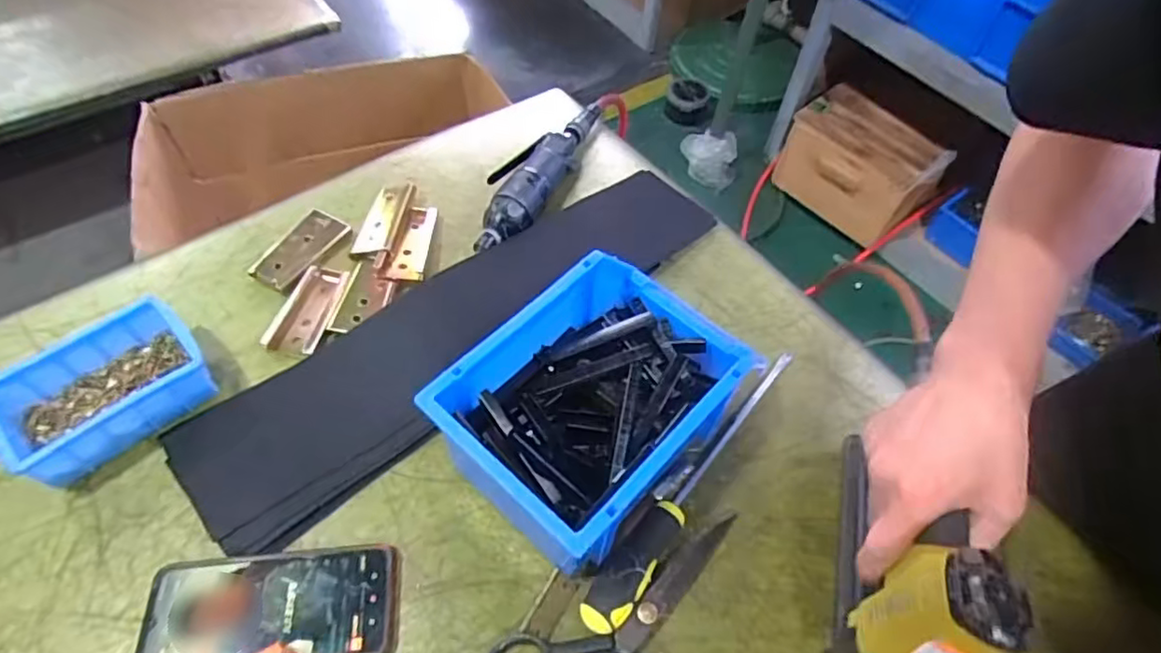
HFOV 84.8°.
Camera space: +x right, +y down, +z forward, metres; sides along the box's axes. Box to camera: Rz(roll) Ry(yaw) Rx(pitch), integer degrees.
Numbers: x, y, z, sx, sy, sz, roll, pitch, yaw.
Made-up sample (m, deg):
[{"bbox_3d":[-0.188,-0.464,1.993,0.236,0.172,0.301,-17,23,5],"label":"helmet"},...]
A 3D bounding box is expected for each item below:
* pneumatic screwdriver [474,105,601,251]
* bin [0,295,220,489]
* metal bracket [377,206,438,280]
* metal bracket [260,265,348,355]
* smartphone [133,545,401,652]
[{"bbox_3d":[-0.046,-0.170,0.684,0.071,0.042,0.257,24,58,12],"label":"pneumatic screwdriver"},{"bbox_3d":[-0.377,0.052,0.507,0.096,0.052,0.145,41,63,21],"label":"bin"},{"bbox_3d":[-0.169,-0.085,0.634,0.038,0.019,0.097,5,56,-1],"label":"metal bracket"},{"bbox_3d":[-0.252,-0.018,0.588,0.043,0.016,0.096,7,56,0],"label":"metal bracket"},{"bbox_3d":[-0.215,0.197,0.442,0.169,0.016,0.077,-3,57,-6],"label":"smartphone"}]

